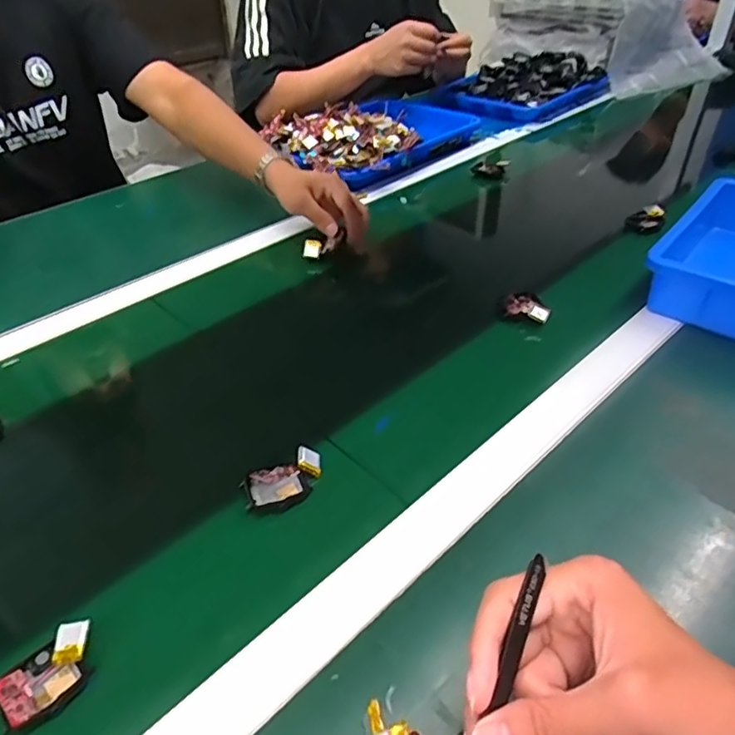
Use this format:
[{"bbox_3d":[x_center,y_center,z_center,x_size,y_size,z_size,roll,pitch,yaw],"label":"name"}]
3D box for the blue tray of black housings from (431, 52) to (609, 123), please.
[{"bbox_3d":[0.325,-0.595,1.201,0.336,0.068,0.261,-34,48,-31],"label":"blue tray of black housings"}]

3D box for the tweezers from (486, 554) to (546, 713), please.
[{"bbox_3d":[0.056,0.129,0.238,0.005,0.006,0.110,16,59,21],"label":"tweezers"}]

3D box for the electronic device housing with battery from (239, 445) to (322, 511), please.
[{"bbox_3d":[-0.060,0.083,0.428,0.063,0.018,0.037,-27,46,-26],"label":"electronic device housing with battery"}]

